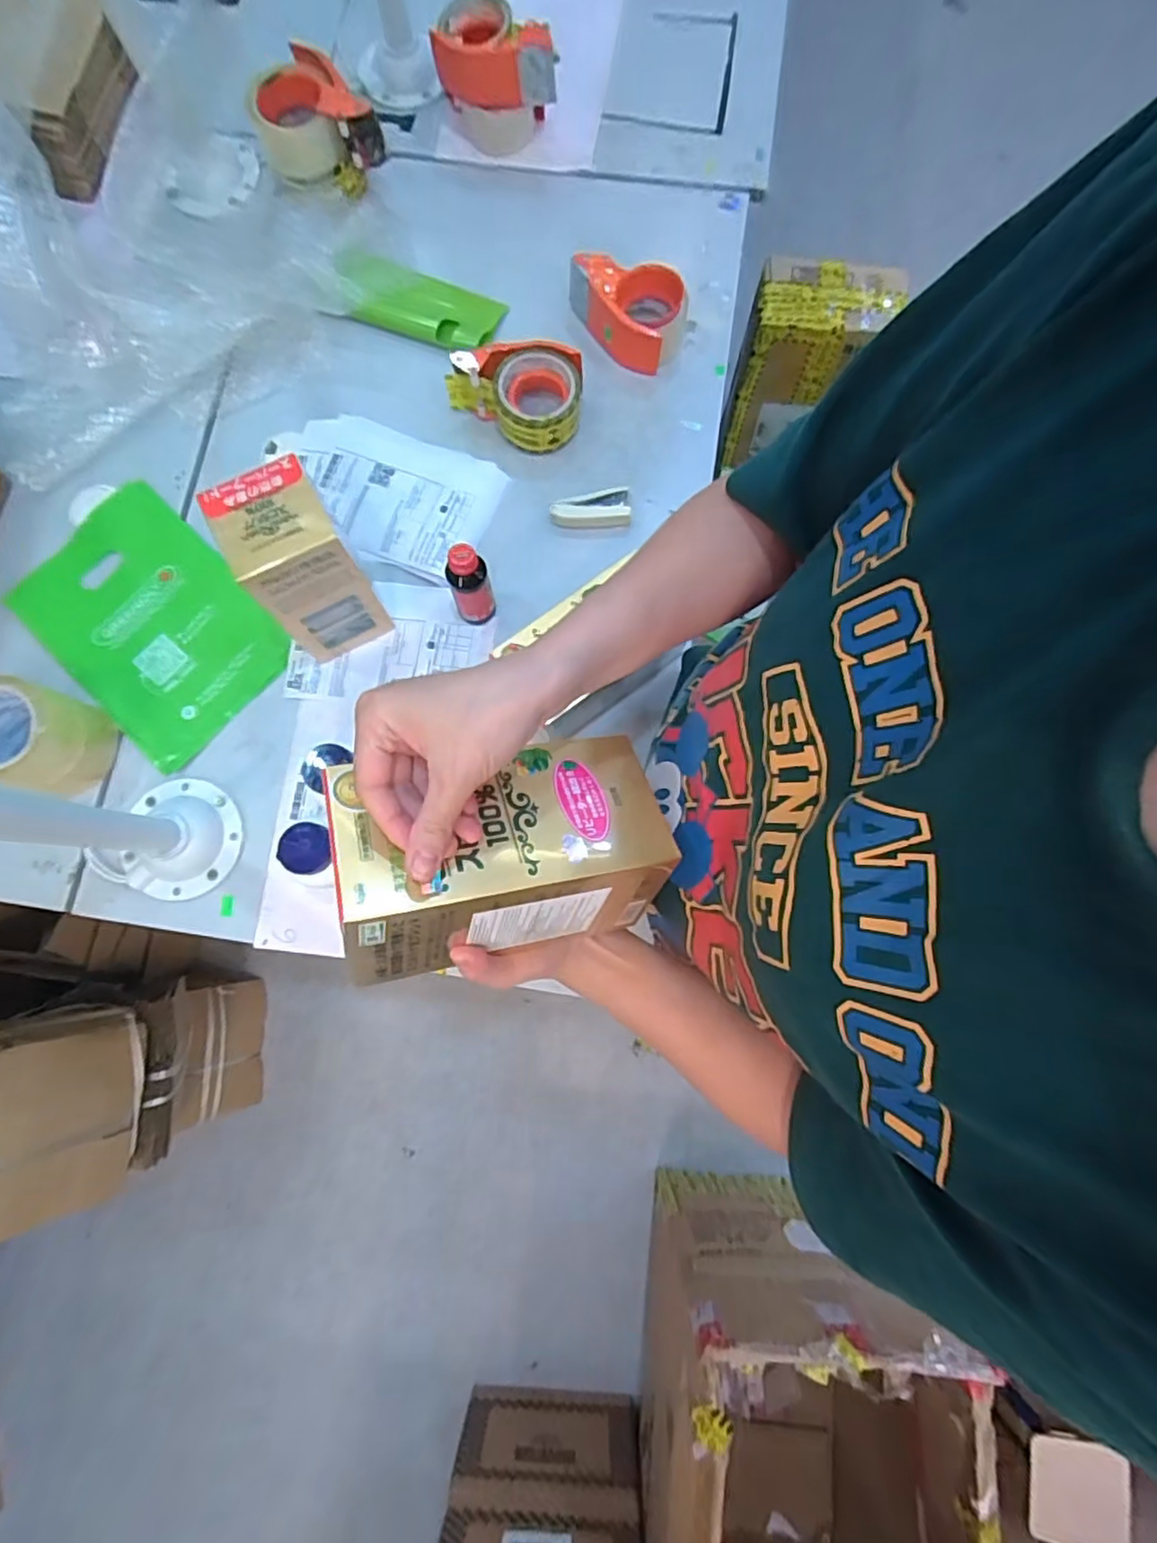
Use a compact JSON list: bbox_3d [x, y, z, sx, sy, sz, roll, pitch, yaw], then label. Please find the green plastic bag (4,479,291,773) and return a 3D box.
[{"bbox_3d":[-0.472,-0.167,0.716,0.295,0.011,0.199,44,83,9],"label":"green plastic bag"}]

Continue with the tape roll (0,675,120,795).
[{"bbox_3d":[-0.537,-0.032,0.634,0.098,0.087,0.098,0,79,1],"label":"tape roll"}]

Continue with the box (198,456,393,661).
[{"bbox_3d":[-0.264,-0.195,0.631,0.098,0.183,0.104,-27,79,-4],"label":"box"}]

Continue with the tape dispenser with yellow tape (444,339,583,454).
[{"bbox_3d":[-0.072,-0.418,0.723,0.150,0.056,0.099,2,79,2],"label":"tape dispenser with yellow tape"}]

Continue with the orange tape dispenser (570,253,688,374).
[{"bbox_3d":[0.050,-0.523,0.740,0.139,0.067,0.083,16,79,5],"label":"orange tape dispenser"}]

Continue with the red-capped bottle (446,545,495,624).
[{"bbox_3d":[-0.111,-0.192,0.666,0.044,0.100,0.039,-23,79,-3],"label":"red-capped bottle"}]

